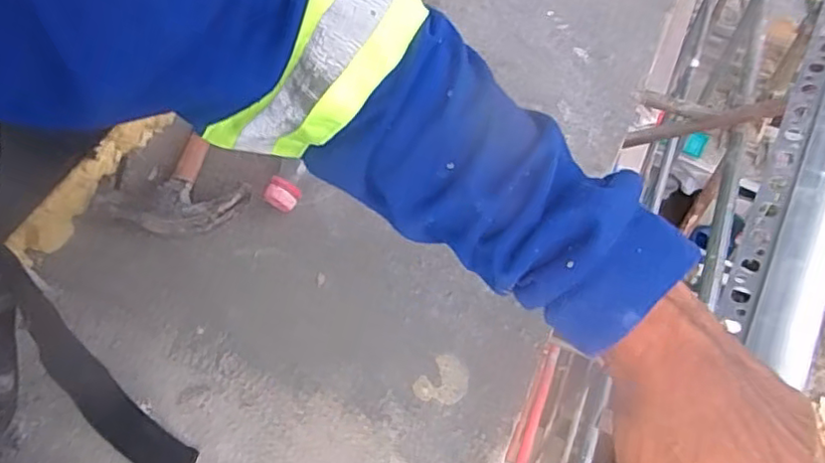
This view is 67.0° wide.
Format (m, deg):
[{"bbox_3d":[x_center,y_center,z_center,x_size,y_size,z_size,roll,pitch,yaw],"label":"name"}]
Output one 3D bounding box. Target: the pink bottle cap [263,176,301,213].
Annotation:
[{"bbox_3d":[-0.116,-0.031,0.566,0.030,0.035,0.021,5,57,3],"label":"pink bottle cap"}]

